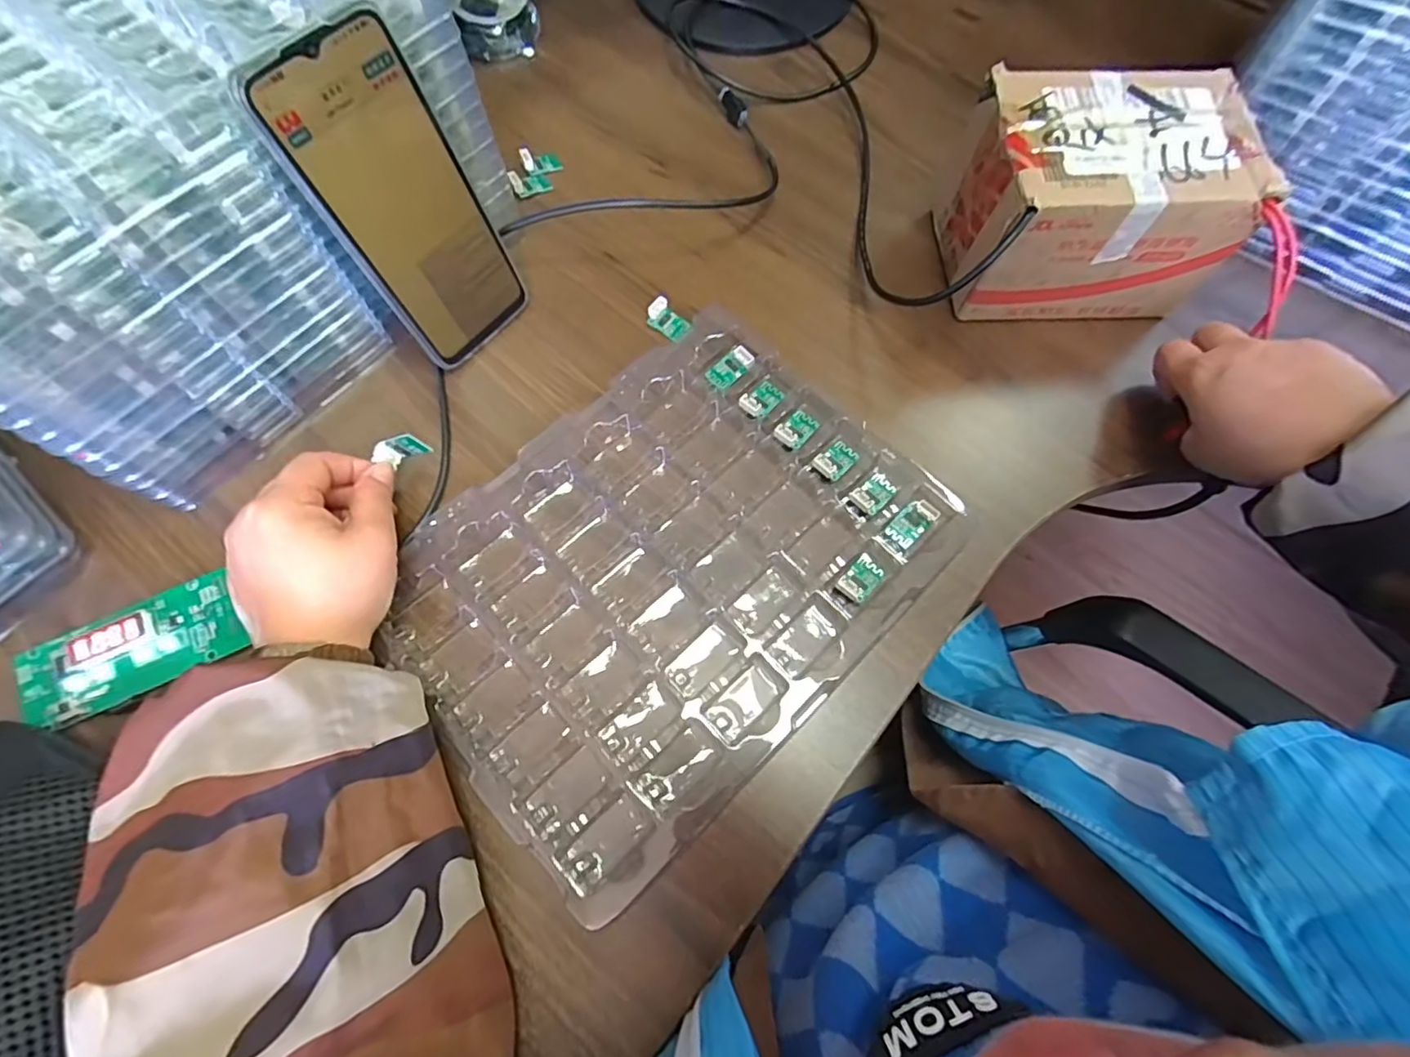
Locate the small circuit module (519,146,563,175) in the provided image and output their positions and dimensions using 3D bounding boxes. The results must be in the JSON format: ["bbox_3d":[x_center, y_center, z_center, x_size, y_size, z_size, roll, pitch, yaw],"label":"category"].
[{"bbox_3d":[-0.122,-0.274,0.447,0.026,0.011,0.025,-20,72,-6],"label":"small circuit module"}]

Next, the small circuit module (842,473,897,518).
[{"bbox_3d":[0.096,-0.018,0.351,0.029,0.009,0.017,-35,74,-14],"label":"small circuit module"}]

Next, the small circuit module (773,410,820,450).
[{"bbox_3d":[0.055,-0.060,0.361,0.018,0.009,0.027,43,73,13],"label":"small circuit module"}]

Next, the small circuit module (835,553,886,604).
[{"bbox_3d":[0.086,0.027,0.332,0.017,0.007,0.028,42,73,13],"label":"small circuit module"}]

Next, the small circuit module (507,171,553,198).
[{"bbox_3d":[-0.126,-0.251,0.436,0.027,0.012,0.018,-20,71,-10],"label":"small circuit module"}]

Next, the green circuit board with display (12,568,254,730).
[{"bbox_3d":[-0.293,0.062,0.307,0.102,0.013,0.045,-26,72,-11],"label":"green circuit board with display"}]

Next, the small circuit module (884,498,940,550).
[{"bbox_3d":[0.117,-0.004,0.341,0.029,0.007,0.015,-40,75,-16],"label":"small circuit module"}]

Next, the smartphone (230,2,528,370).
[{"bbox_3d":[-0.152,-0.163,0.319,0.005,0.163,0.076,32,71,27],"label":"smartphone"}]

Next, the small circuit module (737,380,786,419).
[{"bbox_3d":[0.035,-0.079,0.368,0.028,0.010,0.019,-35,74,-14],"label":"small circuit module"}]

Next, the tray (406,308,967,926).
[{"bbox_3d":[-0.019,0.014,0.330,0.281,0.026,0.209,-42,76,-16],"label":"tray"}]

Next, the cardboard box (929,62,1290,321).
[{"bbox_3d":[0.234,-0.203,0.377,0.151,0.100,0.108,1,69,-1],"label":"cardboard box"}]

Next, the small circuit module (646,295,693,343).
[{"bbox_3d":[-0.024,-0.137,0.396,0.031,0.010,0.018,39,72,12],"label":"small circuit module"}]

